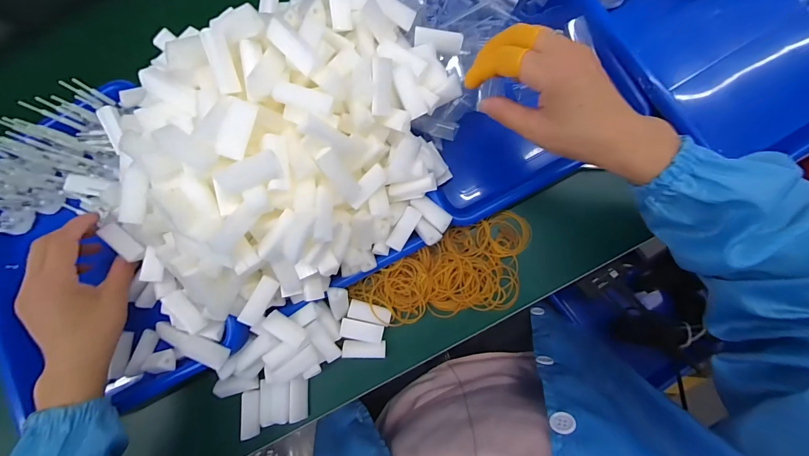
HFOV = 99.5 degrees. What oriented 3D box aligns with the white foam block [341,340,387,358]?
[{"bbox_3d":[-0.043,0.130,0.367,0.044,0.013,0.017,0,83,6],"label":"white foam block"}]

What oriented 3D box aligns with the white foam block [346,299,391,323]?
[{"bbox_3d":[-0.037,0.091,0.369,0.044,0.013,0.019,15,84,8],"label":"white foam block"}]

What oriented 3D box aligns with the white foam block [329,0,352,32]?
[{"bbox_3d":[-0.058,-0.204,0.308,0.016,0.013,0.047,-1,111,6],"label":"white foam block"}]

